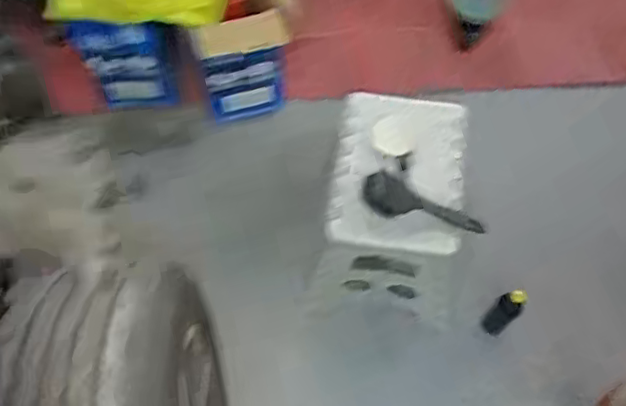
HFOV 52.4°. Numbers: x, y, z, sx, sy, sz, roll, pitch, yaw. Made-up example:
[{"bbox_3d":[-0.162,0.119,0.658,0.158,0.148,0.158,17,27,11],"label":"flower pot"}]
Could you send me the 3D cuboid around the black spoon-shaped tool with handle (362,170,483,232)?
[{"bbox_3d":[0.185,0.007,1.055,0.219,0.024,0.063,18,60,-10],"label":"black spoon-shaped tool with handle"}]

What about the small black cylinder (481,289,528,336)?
[{"bbox_3d":[0.356,0.201,1.185,0.040,0.114,0.038,-10,48,-48],"label":"small black cylinder"}]

